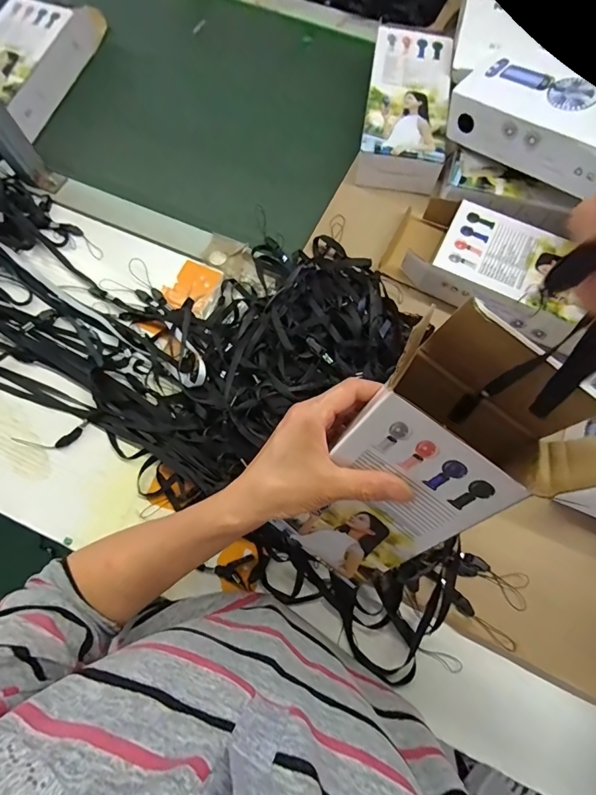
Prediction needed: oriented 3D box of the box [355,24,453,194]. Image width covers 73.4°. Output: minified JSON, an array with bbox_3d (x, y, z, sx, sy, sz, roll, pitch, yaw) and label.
[{"bbox_3d":[0.136,-0.366,0.510,0.102,0.048,0.208,9,76,3],"label":"box"}]

